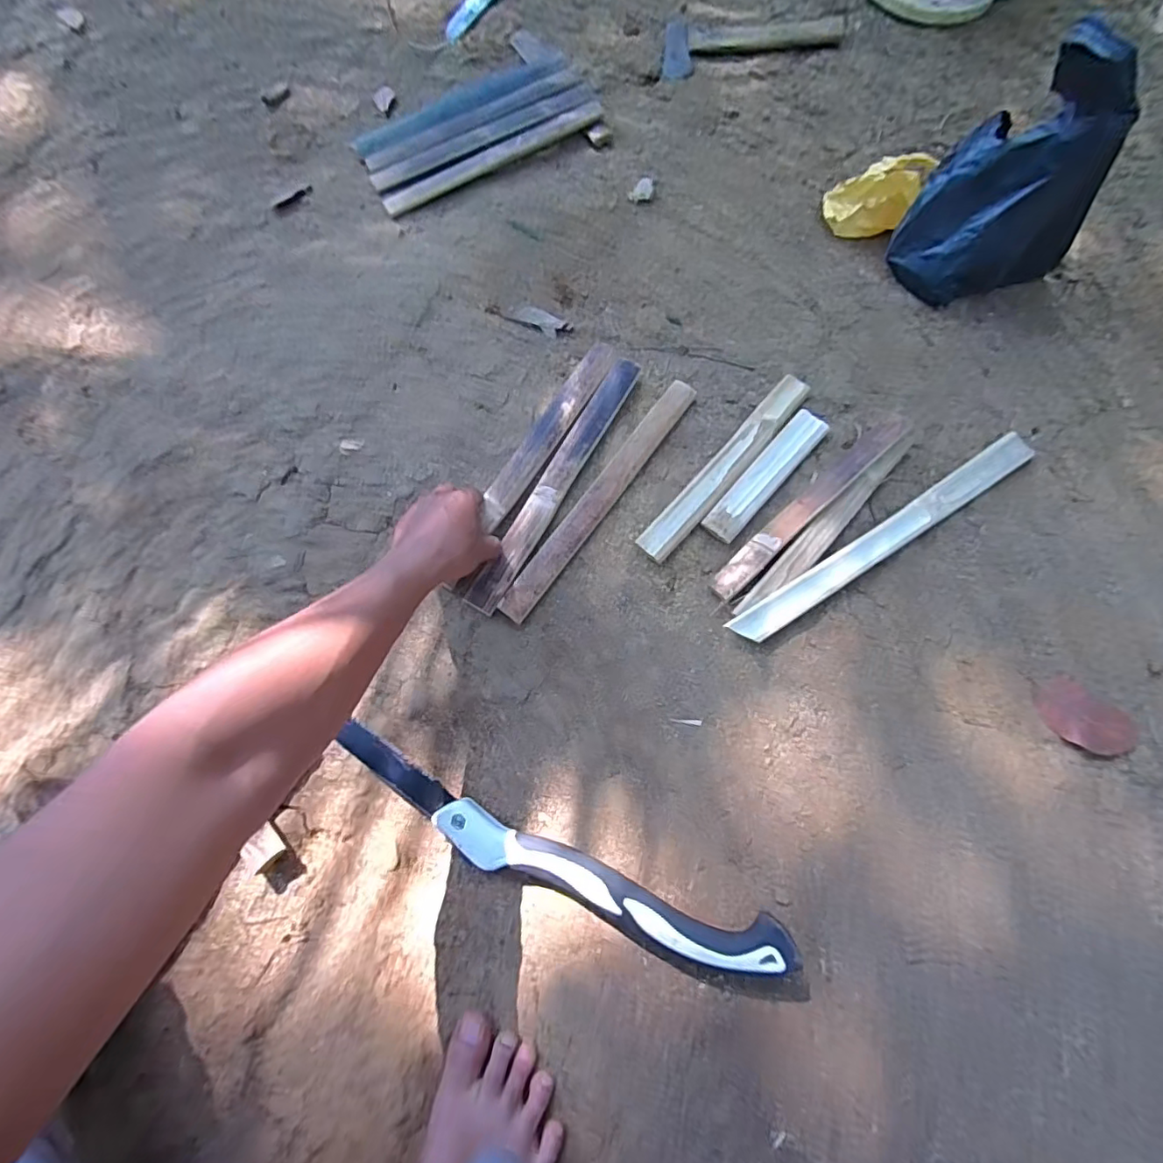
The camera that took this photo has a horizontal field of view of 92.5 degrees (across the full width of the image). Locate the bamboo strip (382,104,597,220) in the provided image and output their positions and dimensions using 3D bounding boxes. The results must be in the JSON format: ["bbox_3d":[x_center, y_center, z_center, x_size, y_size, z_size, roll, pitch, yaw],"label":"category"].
[{"bbox_3d":[-0.126,-0.620,0.813,0.347,0.017,0.036,-31,72,-9],"label":"bamboo strip"}]

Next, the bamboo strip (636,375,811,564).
[{"bbox_3d":[0.167,-0.134,0.641,0.039,0.018,0.282,39,76,14],"label":"bamboo strip"}]

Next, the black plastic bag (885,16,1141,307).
[{"bbox_3d":[0.485,-0.447,0.629,0.160,0.222,0.145,-31,73,-9],"label":"black plastic bag"}]

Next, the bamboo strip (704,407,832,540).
[{"bbox_3d":[0.211,-0.122,0.633,0.040,0.013,0.191,39,76,14],"label":"bamboo strip"}]

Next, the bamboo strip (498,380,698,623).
[{"bbox_3d":[0.025,-0.101,0.632,0.034,0.010,0.350,37,74,1],"label":"bamboo strip"}]

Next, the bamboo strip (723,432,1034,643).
[{"bbox_3d":[0.337,-0.049,0.609,0.409,0.011,0.037,-32,71,-10],"label":"bamboo strip"}]

